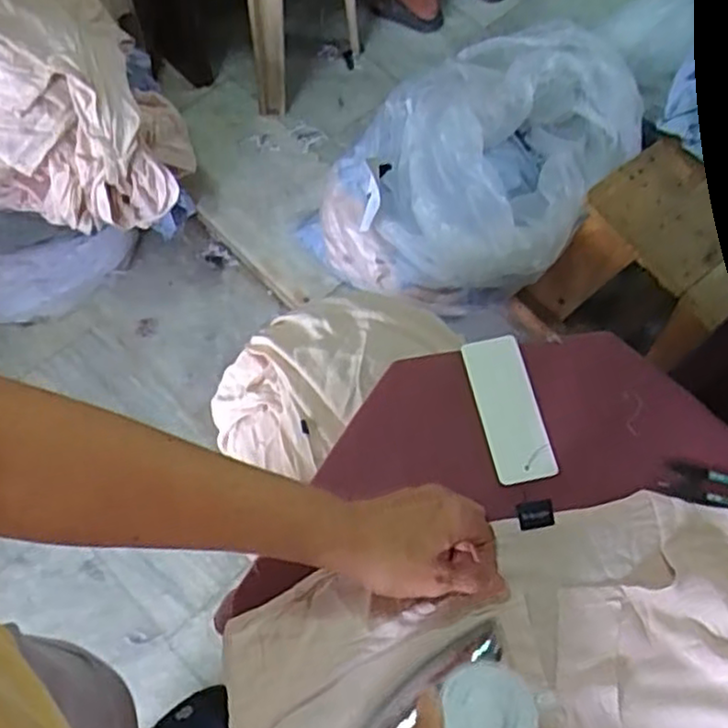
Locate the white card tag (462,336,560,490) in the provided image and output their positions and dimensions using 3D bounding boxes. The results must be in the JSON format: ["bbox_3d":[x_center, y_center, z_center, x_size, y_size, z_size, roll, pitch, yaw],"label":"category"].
[{"bbox_3d":[0.114,0.034,0.566,0.048,0.007,0.120,-9,67,-8],"label":"white card tag"}]

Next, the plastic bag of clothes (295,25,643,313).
[{"bbox_3d":[0.199,-0.381,1.362,0.496,0.344,0.542,34,68,11],"label":"plastic bag of clothes"}]

